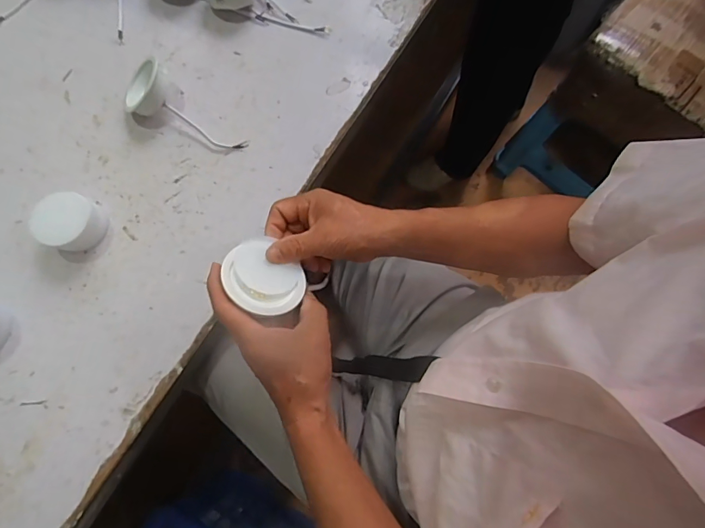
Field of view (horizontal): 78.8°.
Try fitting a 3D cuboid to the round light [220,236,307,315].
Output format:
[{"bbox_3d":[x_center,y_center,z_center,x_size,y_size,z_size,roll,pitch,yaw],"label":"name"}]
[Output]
[{"bbox_3d":[-0.081,0.017,0.378,0.069,0.030,0.060,40,53,1],"label":"round light"}]

